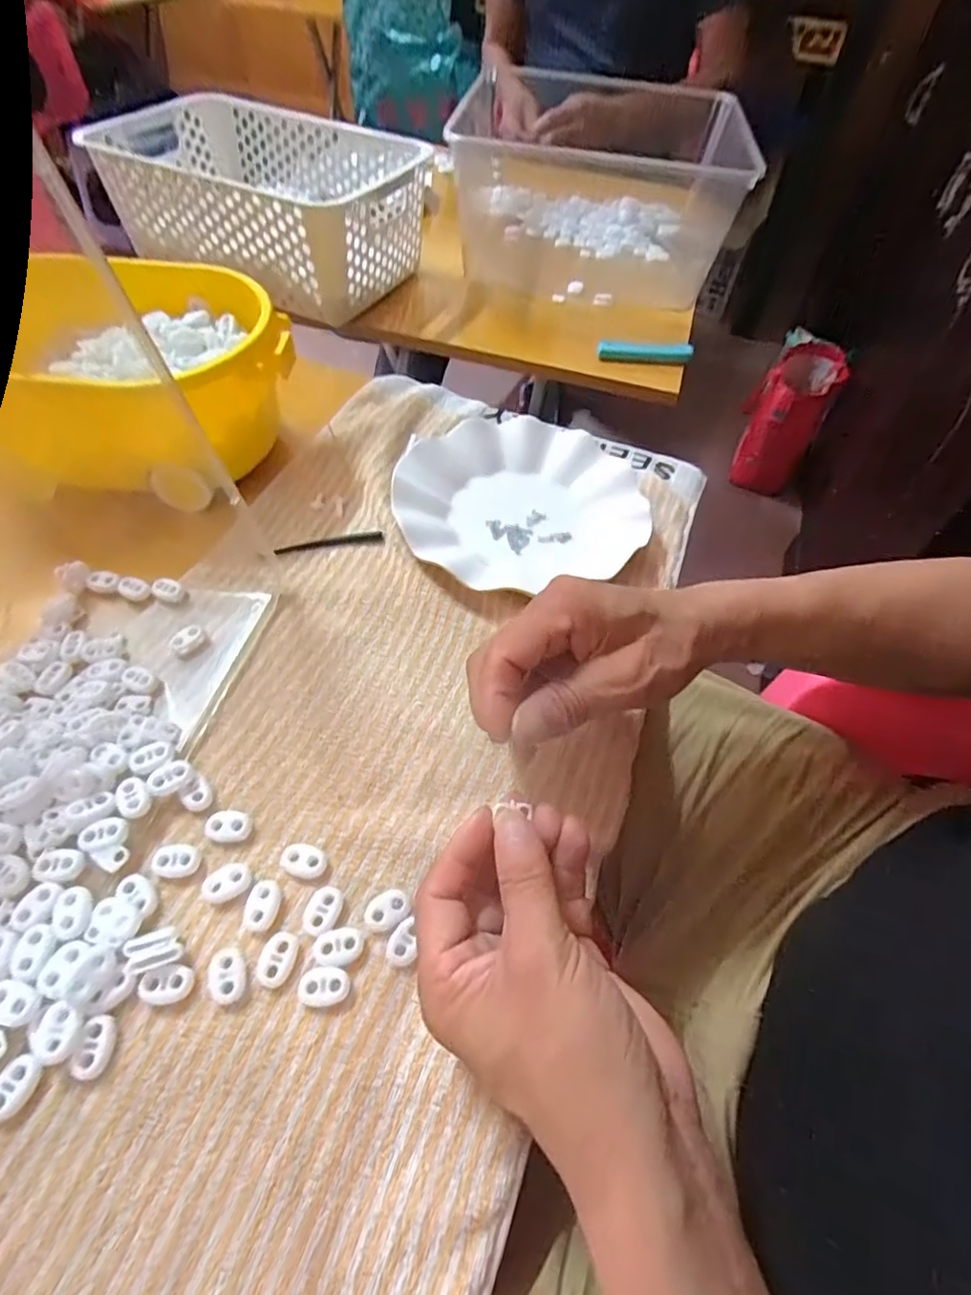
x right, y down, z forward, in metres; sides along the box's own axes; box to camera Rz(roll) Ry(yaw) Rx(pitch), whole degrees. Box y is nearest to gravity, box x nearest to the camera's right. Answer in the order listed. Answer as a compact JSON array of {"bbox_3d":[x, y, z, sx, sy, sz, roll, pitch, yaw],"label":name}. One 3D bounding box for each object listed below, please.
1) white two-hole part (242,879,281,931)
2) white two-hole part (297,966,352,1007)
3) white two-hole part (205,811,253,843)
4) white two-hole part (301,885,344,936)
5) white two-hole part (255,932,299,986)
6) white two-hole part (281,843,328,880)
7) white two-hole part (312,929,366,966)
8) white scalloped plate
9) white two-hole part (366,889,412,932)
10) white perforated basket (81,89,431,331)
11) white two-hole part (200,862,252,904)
[{"bbox_3d":[-0.106,0.123,0.281,0.015,0.004,0.023,5,54,1],"label":"white two-hole part"},{"bbox_3d":[-0.072,0.152,0.264,0.022,0.006,0.015,1,54,-2],"label":"white two-hole part"},{"bbox_3d":[-0.132,0.092,0.302,0.022,0.005,0.015,0,54,-3],"label":"white two-hole part"},{"bbox_3d":[-0.078,0.126,0.282,0.016,0.005,0.022,15,55,8],"label":"white two-hole part"},{"bbox_3d":[-0.095,0.141,0.268,0.016,0.004,0.022,15,55,8],"label":"white two-hole part"},{"bbox_3d":[-0.091,0.107,0.295,0.022,0.004,0.015,20,56,11],"label":"white two-hole part"},{"bbox_3d":[-0.068,0.138,0.272,0.023,0.004,0.015,-4,55,-6],"label":"white two-hole part"},{"bbox_3d":[0.025,-0.121,0.454,0.179,0.022,0.179,1,54,-2],"label":"white scalloped plate"},{"bbox_3d":[-0.047,0.127,0.284,0.022,0.005,0.017,-18,57,-16],"label":"white two-hole part"},{"bbox_3d":[-0.225,-0.468,0.625,0.303,0.110,0.197,20,56,11],"label":"white perforated basket"},{"bbox_3d":[-0.126,0.115,0.287,0.022,0.004,0.016,-18,57,-15],"label":"white two-hole part"}]

